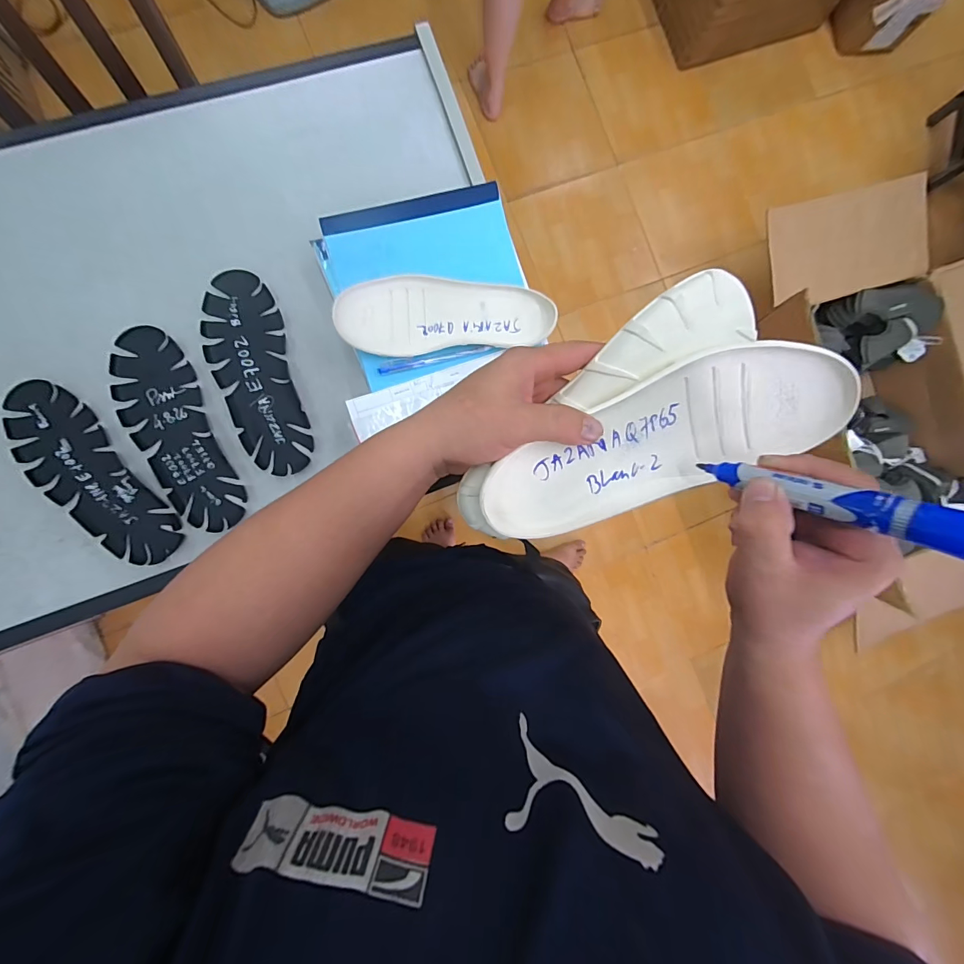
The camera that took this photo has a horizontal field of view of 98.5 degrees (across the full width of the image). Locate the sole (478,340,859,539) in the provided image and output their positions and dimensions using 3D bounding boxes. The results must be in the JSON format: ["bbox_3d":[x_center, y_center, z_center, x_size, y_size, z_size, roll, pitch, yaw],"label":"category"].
[{"bbox_3d":[0.116,-0.027,0.277,0.237,0.029,0.079,-22,91,1],"label":"sole"}]

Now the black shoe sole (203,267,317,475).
[{"bbox_3d":[-0.277,-0.132,0.507,0.091,0.009,0.251,-15,91,-7],"label":"black shoe sole"}]

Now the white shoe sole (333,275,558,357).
[{"bbox_3d":[-0.040,-0.196,0.482,0.243,0.019,0.088,-2,89,-7],"label":"white shoe sole"}]

